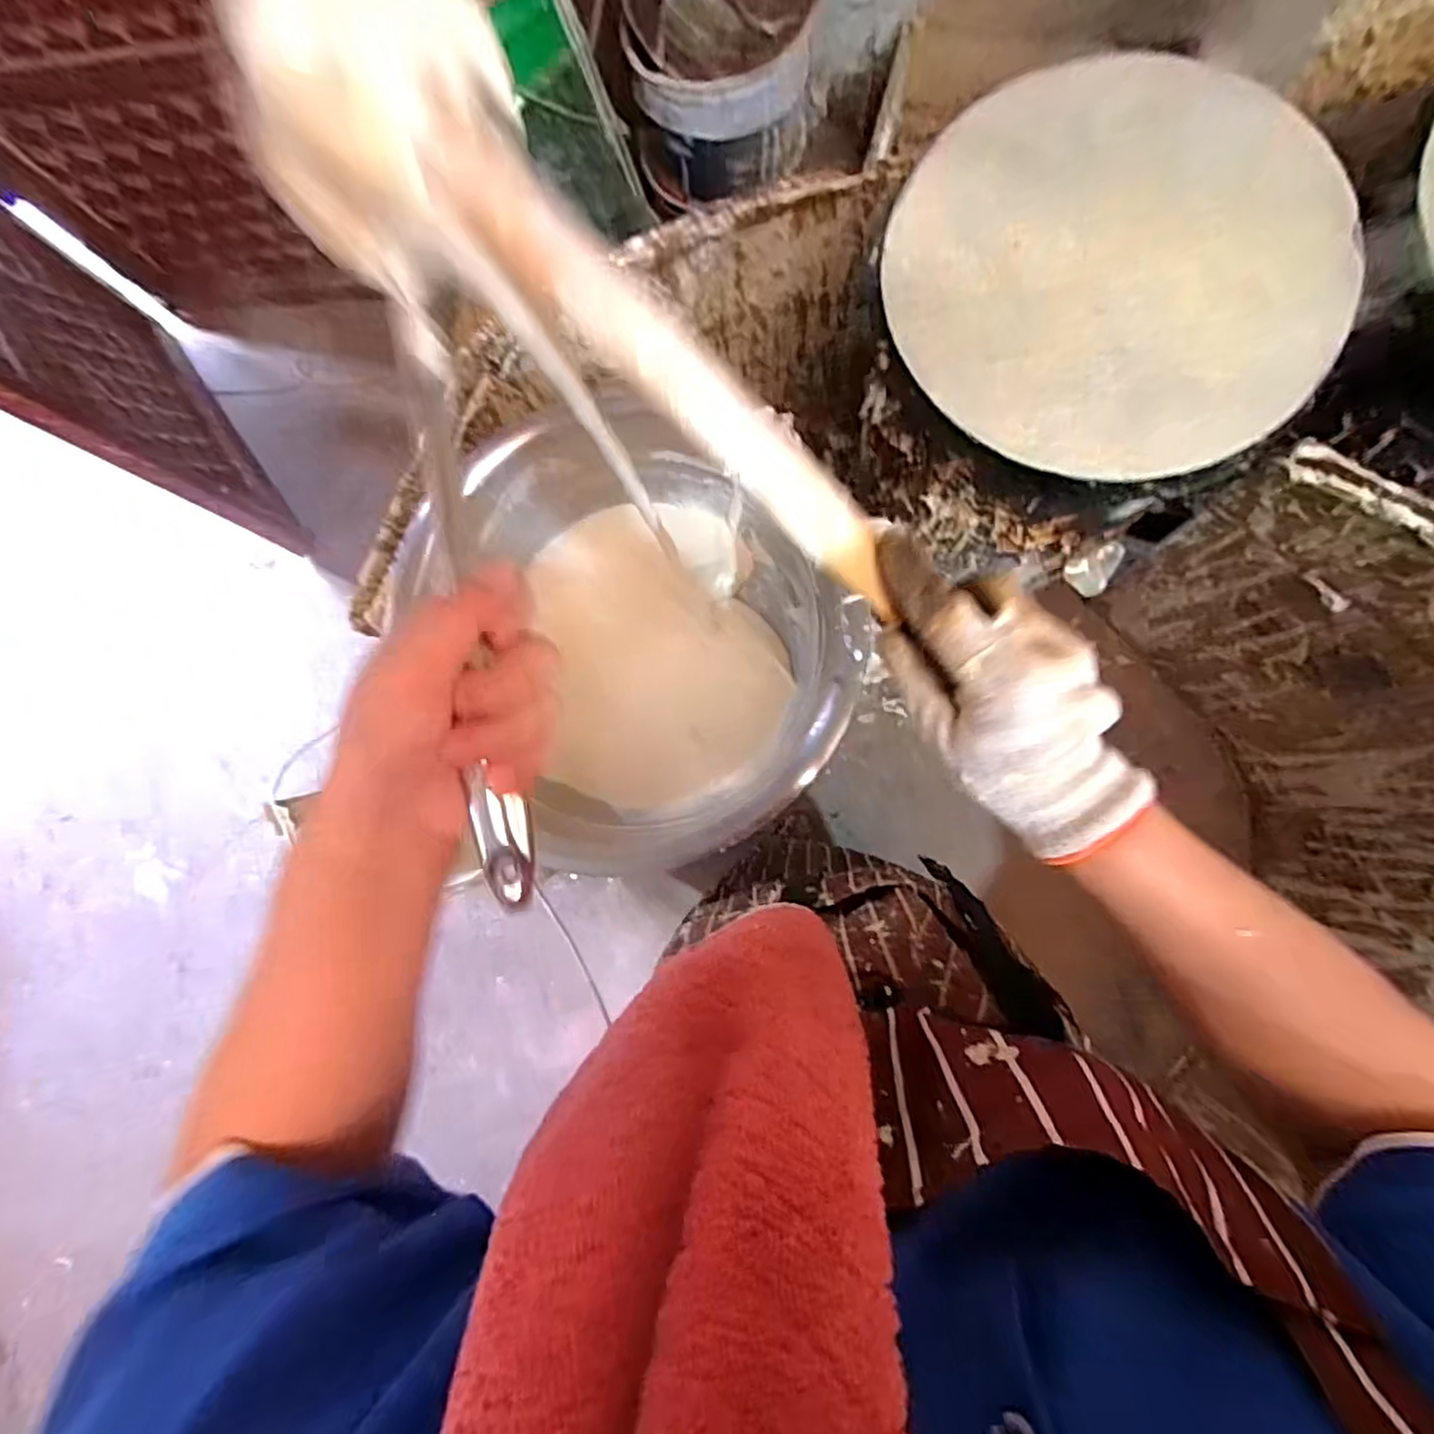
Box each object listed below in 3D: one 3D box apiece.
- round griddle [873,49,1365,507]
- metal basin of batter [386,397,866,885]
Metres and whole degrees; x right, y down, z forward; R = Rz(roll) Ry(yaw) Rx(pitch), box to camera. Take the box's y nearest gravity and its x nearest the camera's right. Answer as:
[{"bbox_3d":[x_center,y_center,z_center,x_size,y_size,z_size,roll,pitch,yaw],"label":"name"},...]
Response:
[{"bbox_3d":[0.340,-0.385,0.600,0.374,0.036,0.366,-1,84,6],"label":"round griddle"},{"bbox_3d":[-0.100,-0.108,0.797,0.445,0.137,0.521,-35,82,2],"label":"metal basin of batter"}]

